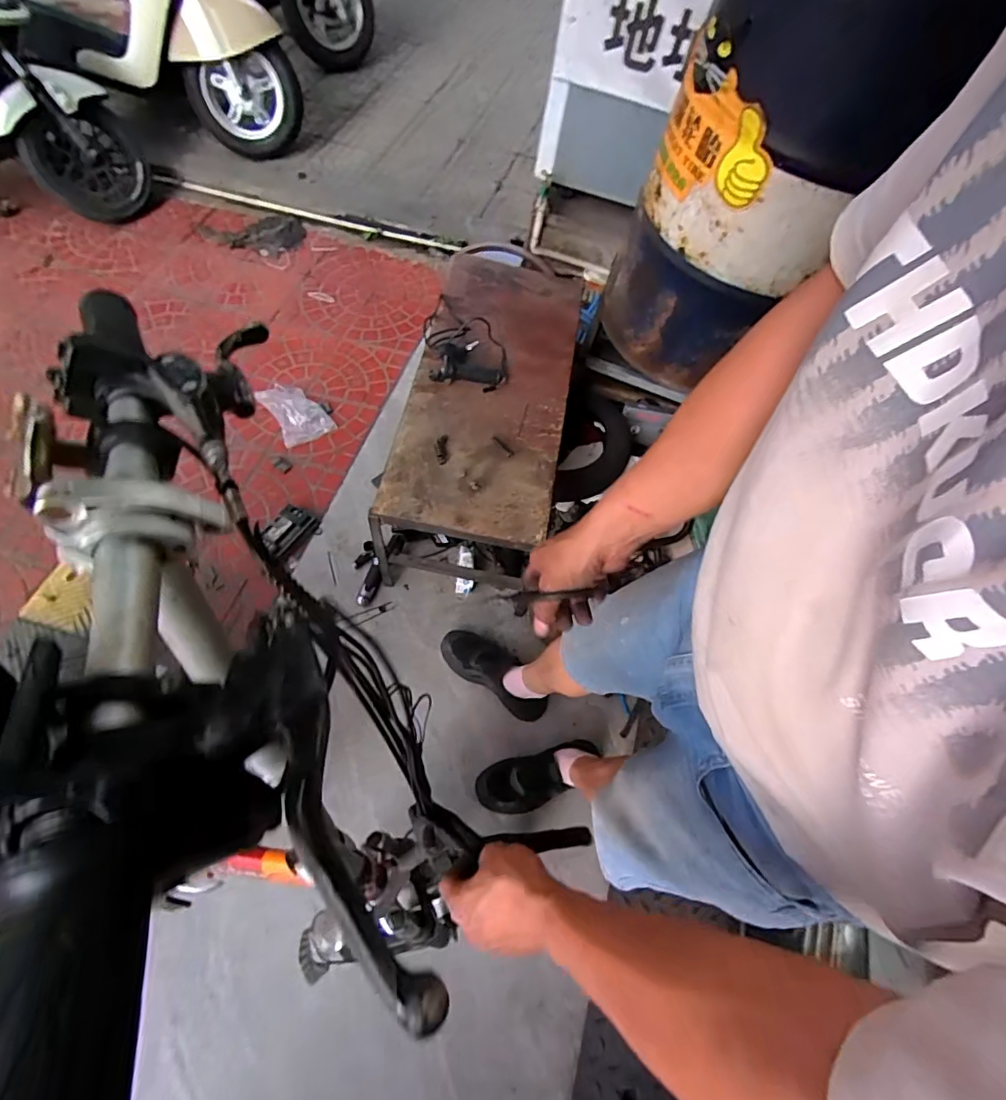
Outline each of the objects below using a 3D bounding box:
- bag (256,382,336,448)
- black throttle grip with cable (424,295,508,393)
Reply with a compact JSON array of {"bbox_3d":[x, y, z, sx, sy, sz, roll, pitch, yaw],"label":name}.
[{"bbox_3d":[-0.612,-0.413,1.533,0.151,0.047,0.237,-32,69,-15],"label":"bag"},{"bbox_3d":[-0.081,-0.490,1.199,0.180,0.054,0.270,2,64,-9],"label":"black throttle grip with cable"}]

